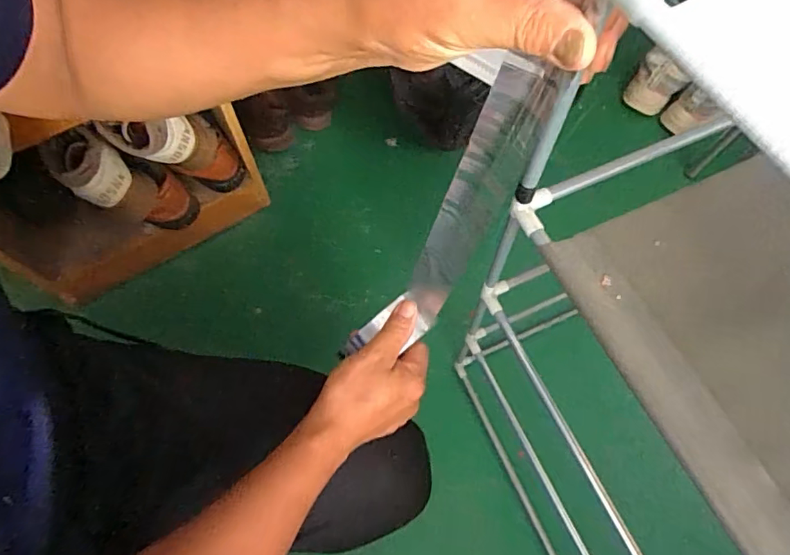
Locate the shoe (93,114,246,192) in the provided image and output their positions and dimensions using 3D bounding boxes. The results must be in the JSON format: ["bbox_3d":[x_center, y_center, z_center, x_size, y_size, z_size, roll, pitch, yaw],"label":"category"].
[{"bbox_3d":[-0.330,-0.202,0.779,0.098,0.228,0.080,-35,64,26],"label":"shoe"}]

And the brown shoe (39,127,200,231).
[{"bbox_3d":[-0.403,-0.143,0.766,0.084,0.226,0.084,-19,62,27],"label":"brown shoe"}]

